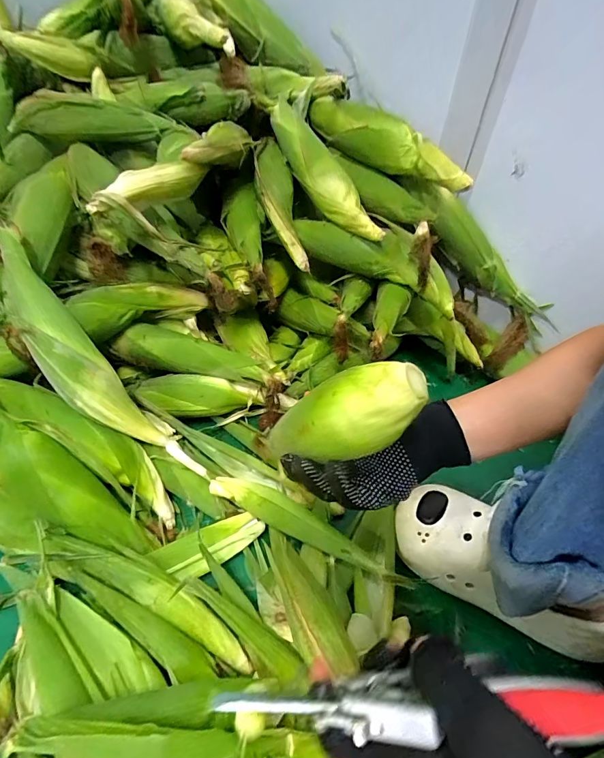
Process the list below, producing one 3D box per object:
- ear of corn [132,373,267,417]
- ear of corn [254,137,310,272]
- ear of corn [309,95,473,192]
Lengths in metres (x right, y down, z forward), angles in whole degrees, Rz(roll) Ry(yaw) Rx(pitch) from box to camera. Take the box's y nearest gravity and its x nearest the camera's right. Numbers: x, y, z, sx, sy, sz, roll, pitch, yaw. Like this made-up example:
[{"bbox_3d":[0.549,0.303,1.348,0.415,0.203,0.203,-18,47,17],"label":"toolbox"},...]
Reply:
[{"bbox_3d":[-0.154,0.025,0.589,0.188,0.047,0.049,2,47,1],"label":"ear of corn"},{"bbox_3d":[-0.040,-0.284,0.604,0.058,0.059,0.227,-13,85,-14],"label":"ear of corn"},{"bbox_3d":[0.129,-0.337,0.558,0.071,0.062,0.337,-24,52,-22],"label":"ear of corn"}]

